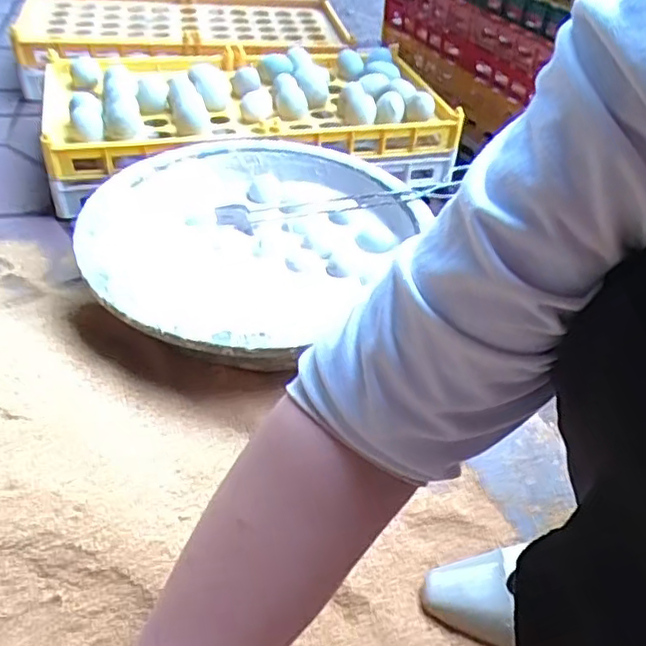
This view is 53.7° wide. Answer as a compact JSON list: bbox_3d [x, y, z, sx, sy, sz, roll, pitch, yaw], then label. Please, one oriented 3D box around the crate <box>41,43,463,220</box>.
[{"bbox_3d":[-0.121,-0.340,1.006,0.592,0.128,0.342,-14,45,-17],"label":"crate"}]

